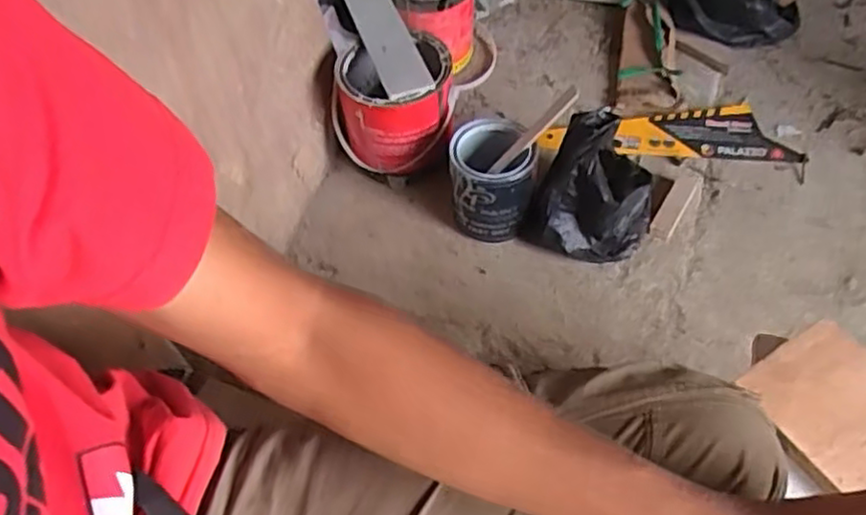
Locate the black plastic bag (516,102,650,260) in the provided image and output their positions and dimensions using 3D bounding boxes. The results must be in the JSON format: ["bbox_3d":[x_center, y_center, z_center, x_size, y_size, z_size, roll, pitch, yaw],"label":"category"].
[{"bbox_3d":[0.204,-0.083,0.874,0.142,0.122,0.143,25,61,20],"label":"black plastic bag"}]

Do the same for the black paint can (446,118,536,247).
[{"bbox_3d":[0.077,-0.092,0.892,0.100,0.125,0.104,-2,56,3],"label":"black paint can"}]

